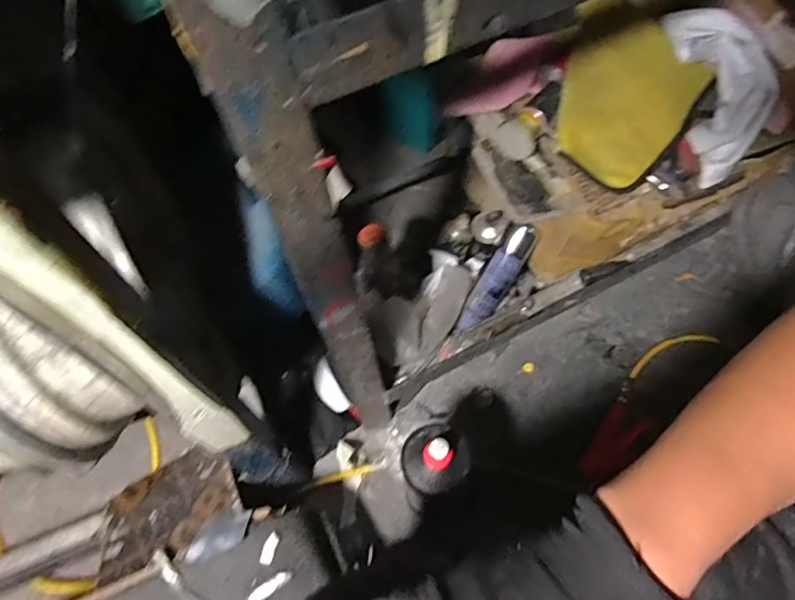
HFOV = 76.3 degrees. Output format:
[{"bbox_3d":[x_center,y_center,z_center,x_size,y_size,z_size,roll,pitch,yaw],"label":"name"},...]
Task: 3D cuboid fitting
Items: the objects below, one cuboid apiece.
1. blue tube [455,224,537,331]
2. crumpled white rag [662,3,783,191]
[{"bbox_3d":[0.154,-0.031,0.789,0.047,0.051,0.184,38,104,23],"label":"blue tube"},{"bbox_3d":[0.382,-0.240,0.584,0.070,0.067,0.196,-20,103,-7],"label":"crumpled white rag"}]

